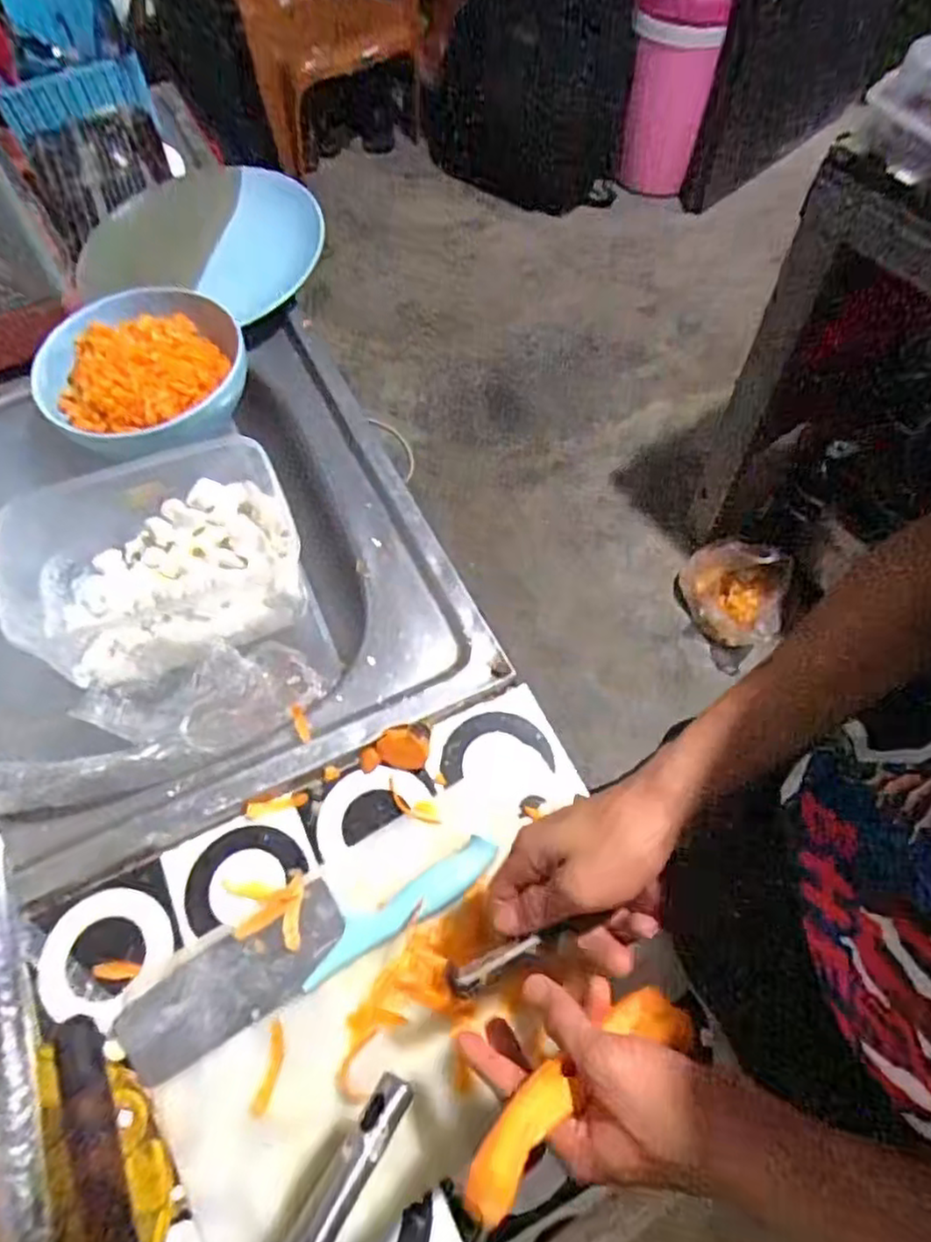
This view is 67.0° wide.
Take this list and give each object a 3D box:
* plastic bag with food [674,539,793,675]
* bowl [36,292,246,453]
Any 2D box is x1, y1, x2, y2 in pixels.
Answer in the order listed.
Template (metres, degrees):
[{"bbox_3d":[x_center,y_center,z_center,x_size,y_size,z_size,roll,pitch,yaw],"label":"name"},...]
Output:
[{"bbox_3d":[0.530,-0.048,1.417,0.217,0.173,0.204,33,67,17],"label":"plastic bag with food"},{"bbox_3d":[-0.266,-0.206,0.586,0.163,0.068,0.135,-40,68,-19],"label":"bowl"}]

